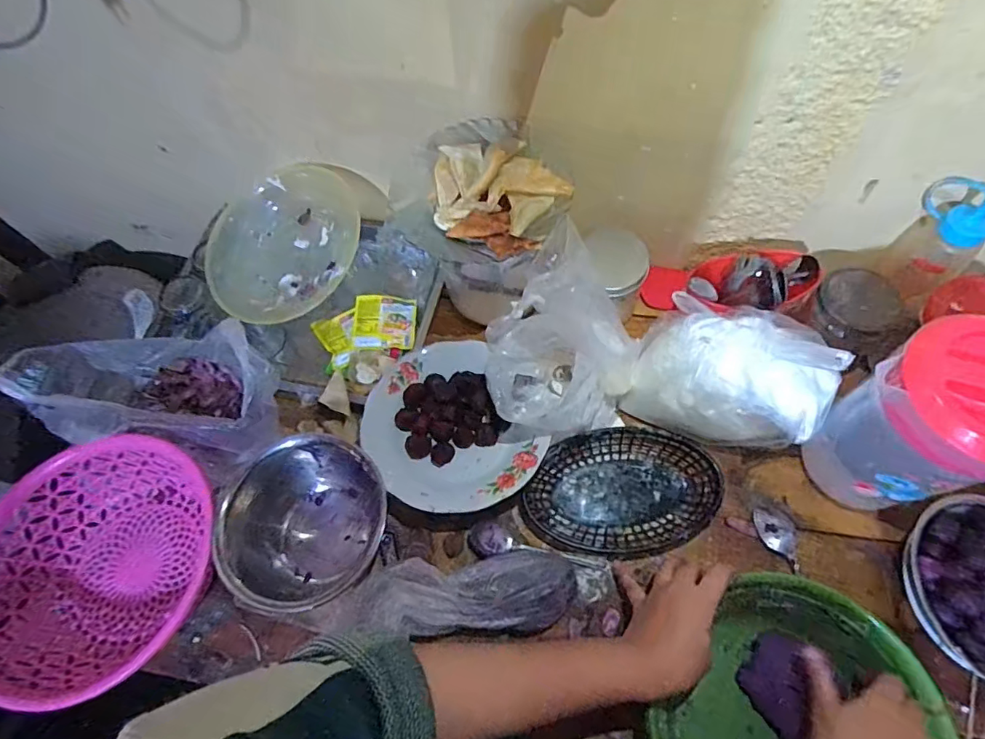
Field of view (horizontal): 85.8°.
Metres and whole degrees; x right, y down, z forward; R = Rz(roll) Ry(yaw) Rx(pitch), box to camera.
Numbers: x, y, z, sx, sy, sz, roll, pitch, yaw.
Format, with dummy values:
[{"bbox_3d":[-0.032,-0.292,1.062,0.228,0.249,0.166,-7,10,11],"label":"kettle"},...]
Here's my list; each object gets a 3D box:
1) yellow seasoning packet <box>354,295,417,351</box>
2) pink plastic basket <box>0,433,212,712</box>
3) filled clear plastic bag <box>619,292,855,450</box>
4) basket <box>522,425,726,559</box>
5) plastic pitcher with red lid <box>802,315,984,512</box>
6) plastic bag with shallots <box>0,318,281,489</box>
[{"bbox_3d":[-0.151,-0.065,0.742,0.084,0.018,0.080,0,64,4],"label":"yellow seasoning packet"},{"bbox_3d":[-0.439,0.222,0.594,0.227,0.102,0.257,-22,65,-7],"label":"pink plastic basket"},{"bbox_3d":[0.265,-0.001,0.577,0.193,0.150,0.126,21,67,13],"label":"filled clear plastic bag"},{"bbox_3d":[0.149,0.138,0.608,0.217,0.037,0.137,-12,64,-2],"label":"basket"},{"bbox_3d":[0.392,0.056,0.491,0.108,0.205,0.118,-2,64,3],"label":"plastic pitcher with red lid"},{"bbox_3d":[-0.395,0.023,0.631,0.264,0.141,0.149,13,66,10],"label":"plastic bag with shallots"}]

